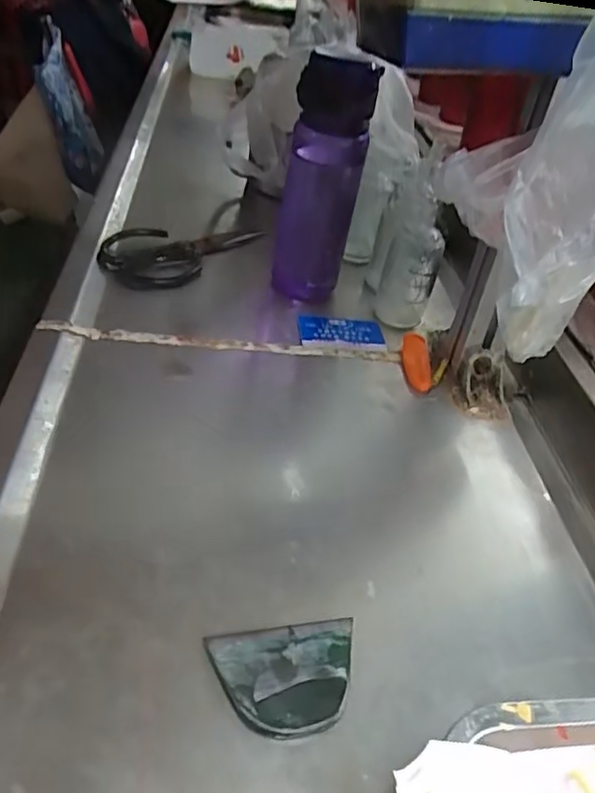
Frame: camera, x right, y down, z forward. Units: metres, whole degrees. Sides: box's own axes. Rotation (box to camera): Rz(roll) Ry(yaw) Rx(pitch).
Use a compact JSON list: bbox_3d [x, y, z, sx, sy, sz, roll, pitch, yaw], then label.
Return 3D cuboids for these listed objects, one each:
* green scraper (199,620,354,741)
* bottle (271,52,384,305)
[{"bbox_3d":[-0.005,0.150,0.332,0.079,0.007,0.059,-2,38,-13],"label":"green scraper"},{"bbox_3d":[0.020,-0.194,0.593,0.070,0.227,0.071,11,40,-1],"label":"bottle"}]

